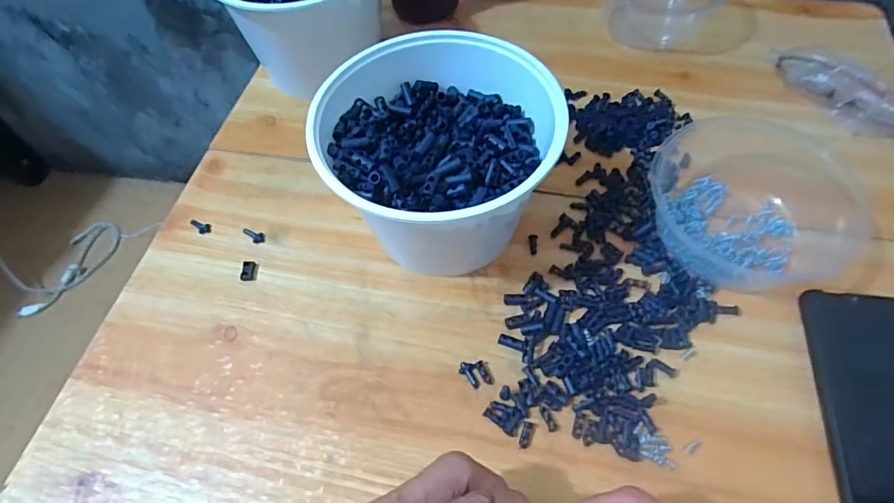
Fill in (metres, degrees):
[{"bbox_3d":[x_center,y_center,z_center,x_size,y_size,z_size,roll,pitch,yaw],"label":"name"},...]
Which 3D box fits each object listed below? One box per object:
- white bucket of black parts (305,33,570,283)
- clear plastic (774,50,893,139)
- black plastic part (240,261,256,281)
[{"bbox_3d":[-0.002,-0.063,0.376,0.162,0.113,0.153,8,60,9],"label":"white bucket of black parts"},{"bbox_3d":[0.370,-0.144,0.457,0.029,0.035,0.139,-40,64,-19],"label":"clear plastic"},{"bbox_3d":[-0.161,0.015,0.404,0.010,0.004,0.018,0,59,4],"label":"black plastic part"}]

